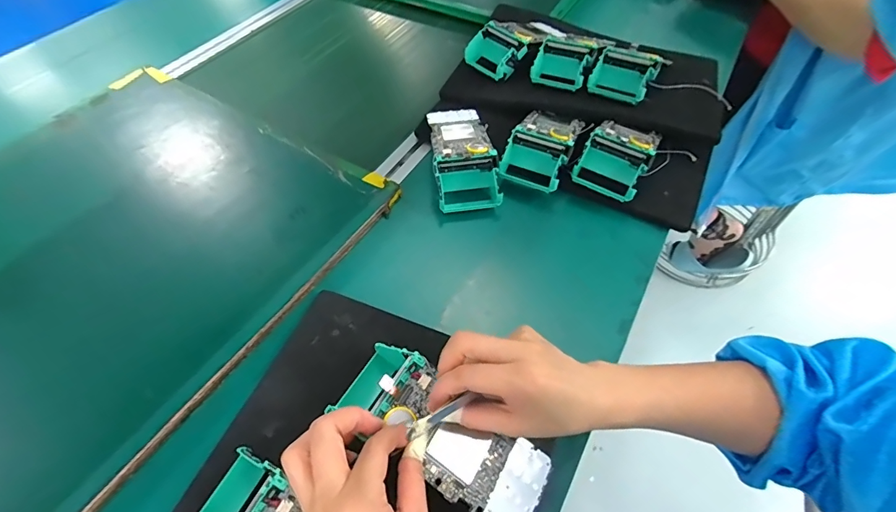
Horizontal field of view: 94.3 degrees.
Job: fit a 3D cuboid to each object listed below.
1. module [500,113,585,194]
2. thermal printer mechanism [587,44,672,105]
[{"bbox_3d":[0.110,-0.130,0.495,0.074,0.051,0.114,21,59,17],"label":"module"},{"bbox_3d":[0.216,-0.223,0.513,0.078,0.042,0.059,38,65,25],"label":"thermal printer mechanism"}]

